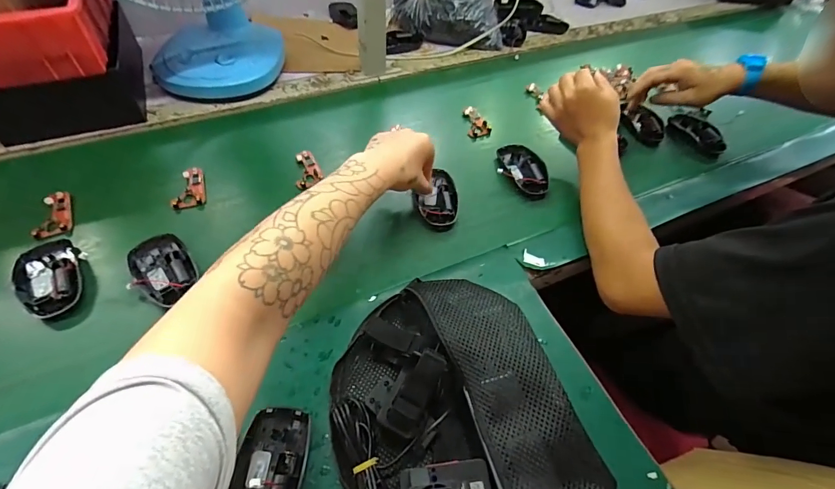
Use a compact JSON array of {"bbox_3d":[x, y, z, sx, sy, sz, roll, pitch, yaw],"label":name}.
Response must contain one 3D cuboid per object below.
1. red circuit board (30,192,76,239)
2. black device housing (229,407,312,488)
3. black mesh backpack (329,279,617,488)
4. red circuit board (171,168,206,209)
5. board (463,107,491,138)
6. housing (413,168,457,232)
[{"bbox_3d":[-0.452,-0.036,0.497,0.038,0.016,0.064,-17,56,-16],"label":"red circuit board"},{"bbox_3d":[-0.127,0.197,0.345,0.055,0.020,0.103,4,53,-1],"label":"black device housing"},{"bbox_3d":[0.032,0.158,0.353,0.197,0.076,0.275,-18,57,-17],"label":"black mesh backpack"},{"bbox_3d":[-0.308,-0.076,0.538,0.040,0.015,0.061,-15,56,-15],"label":"red circuit board"},{"bbox_3d":[0.100,-0.205,0.670,0.038,0.016,0.063,-5,54,-8],"label":"board"},{"bbox_3d":[0.025,-0.066,0.561,0.057,0.020,0.103,1,53,-4],"label":"housing"}]

